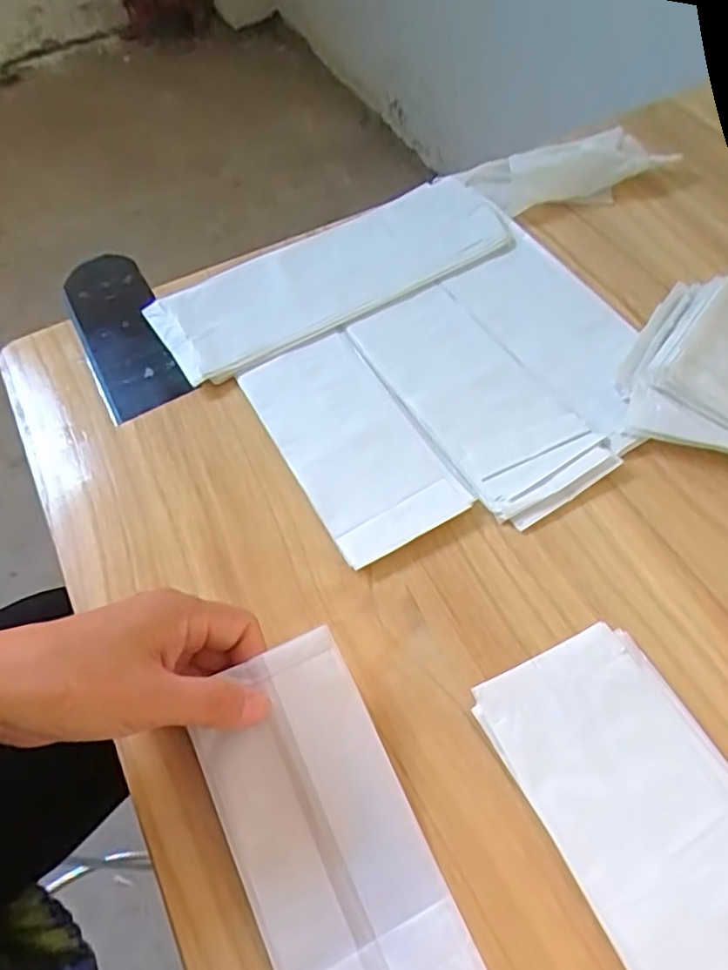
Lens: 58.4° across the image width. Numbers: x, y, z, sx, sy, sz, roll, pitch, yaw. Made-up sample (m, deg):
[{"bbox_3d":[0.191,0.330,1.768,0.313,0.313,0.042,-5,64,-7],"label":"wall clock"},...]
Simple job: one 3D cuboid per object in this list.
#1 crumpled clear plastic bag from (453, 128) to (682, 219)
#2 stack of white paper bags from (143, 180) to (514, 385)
[{"bbox_3d":[0.162,-0.256,0.530,0.158,0.019,0.056,-10,58,-4],"label":"crumpled clear plastic bag"},{"bbox_3d":[-0.019,-0.157,0.479,0.269,0.015,0.091,-28,61,-14],"label":"stack of white paper bags"}]

